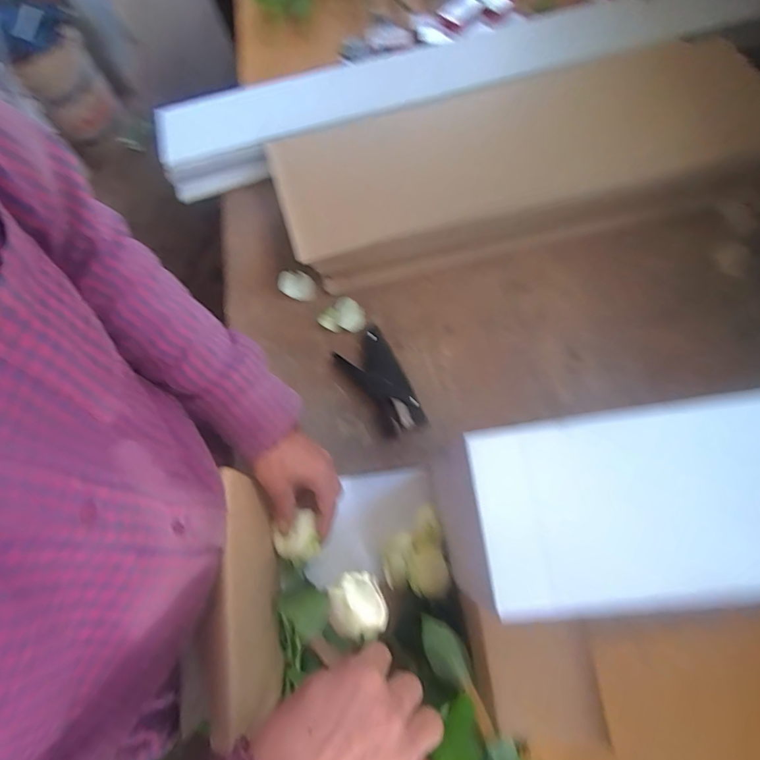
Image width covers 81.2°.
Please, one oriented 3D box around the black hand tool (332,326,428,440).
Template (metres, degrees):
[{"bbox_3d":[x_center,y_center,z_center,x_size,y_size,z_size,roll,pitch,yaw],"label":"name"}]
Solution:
[{"bbox_3d":[-0.002,0.004,0.595,0.071,0.019,0.150,-26,73,-6],"label":"black hand tool"}]

